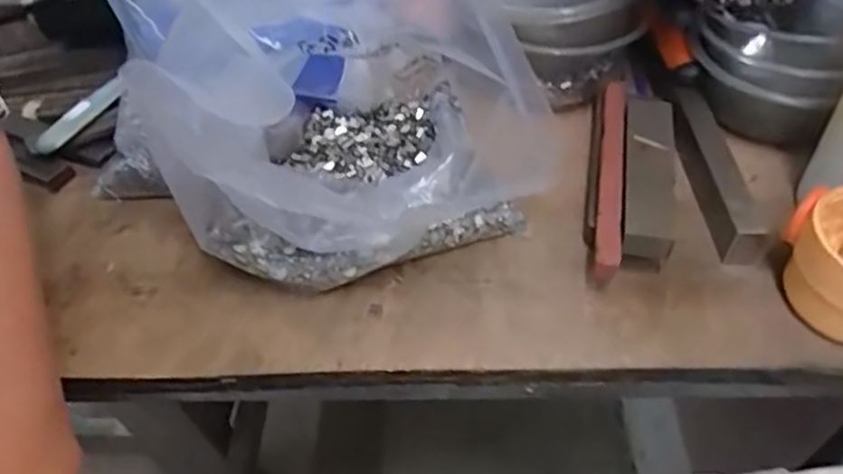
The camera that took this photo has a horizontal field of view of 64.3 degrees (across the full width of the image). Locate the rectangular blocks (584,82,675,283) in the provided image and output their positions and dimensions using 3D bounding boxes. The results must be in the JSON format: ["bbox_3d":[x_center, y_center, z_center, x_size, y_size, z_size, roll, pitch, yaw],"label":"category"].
[{"bbox_3d":[0.116,-0.029,0.366,0.045,0.030,0.141,8,48,9],"label":"rectangular blocks"}]

